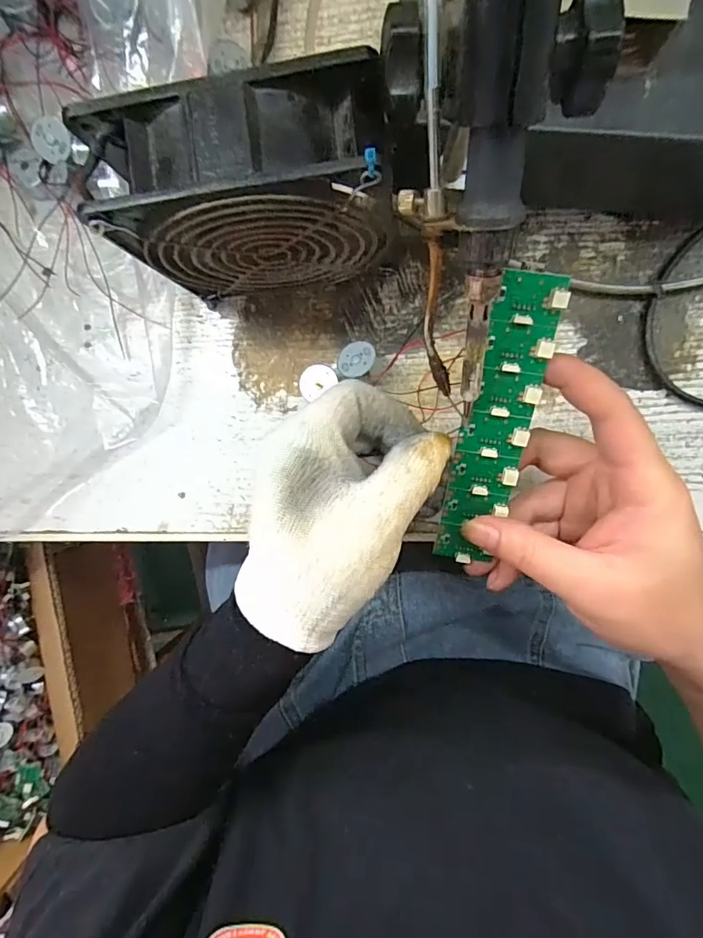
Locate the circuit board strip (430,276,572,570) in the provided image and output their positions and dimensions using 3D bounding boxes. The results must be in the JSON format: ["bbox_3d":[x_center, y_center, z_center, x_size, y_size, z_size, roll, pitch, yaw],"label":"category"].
[{"bbox_3d":[0.065,-0.016,0.217,0.029,0.008,0.136,9,114,5],"label":"circuit board strip"}]

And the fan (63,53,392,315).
[{"bbox_3d":[-0.042,-0.121,0.229,0.121,0.120,0.054,-2,95,6],"label":"fan"}]

